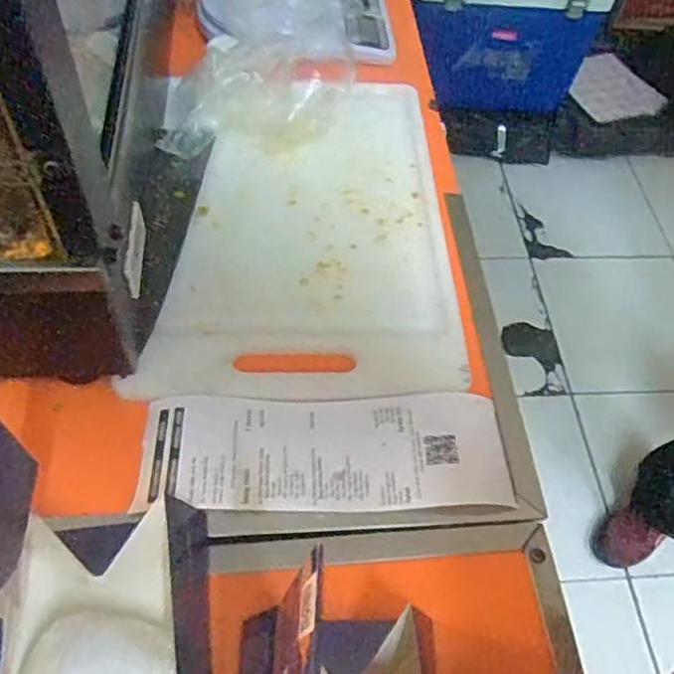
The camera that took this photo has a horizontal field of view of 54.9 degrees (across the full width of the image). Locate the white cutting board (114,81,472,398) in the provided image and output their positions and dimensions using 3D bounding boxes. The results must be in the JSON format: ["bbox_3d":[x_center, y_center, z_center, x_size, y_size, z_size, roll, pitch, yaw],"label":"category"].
[{"bbox_3d":[-0.022,-0.096,0.528,0.231,0.017,0.316,2,60,-6],"label":"white cutting board"}]

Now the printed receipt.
[{"bbox_3d":[-0.006,0.075,0.426,0.235,0.012,0.077,0,56,-5],"label":"printed receipt"}]

